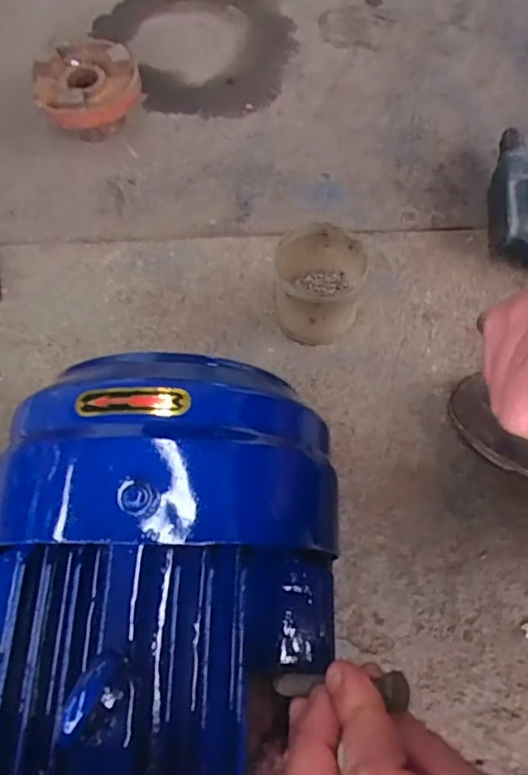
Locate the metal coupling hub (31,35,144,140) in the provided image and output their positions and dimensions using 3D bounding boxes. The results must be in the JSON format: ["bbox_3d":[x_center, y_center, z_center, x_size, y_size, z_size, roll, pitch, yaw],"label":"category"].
[{"bbox_3d":[-0.268,-0.451,0.850,0.153,0.100,0.181,-17,64,-6],"label":"metal coupling hub"}]

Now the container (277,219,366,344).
[{"bbox_3d":[0.065,-0.125,0.672,0.100,0.107,0.107,-1,64,2],"label":"container"}]

